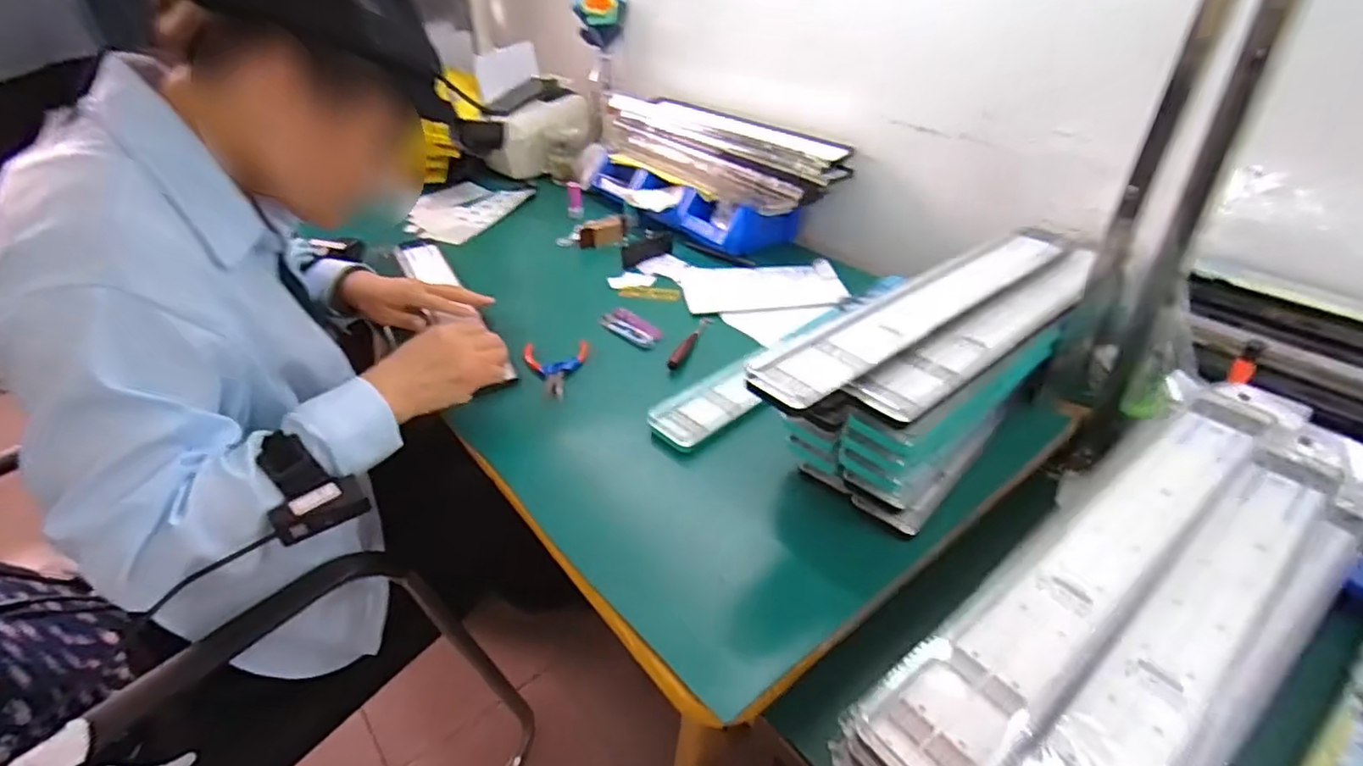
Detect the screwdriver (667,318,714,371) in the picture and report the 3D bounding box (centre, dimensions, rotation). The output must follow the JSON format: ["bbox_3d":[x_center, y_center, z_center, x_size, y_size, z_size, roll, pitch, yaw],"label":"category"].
[{"bbox_3d":[0.012,-0.054,0.781,0.016,0.021,0.144,11,37,16],"label":"screwdriver"}]

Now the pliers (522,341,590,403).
[{"bbox_3d":[-0.143,-0.016,0.733,0.074,0.018,0.112,-7,36,-9],"label":"pliers"}]

